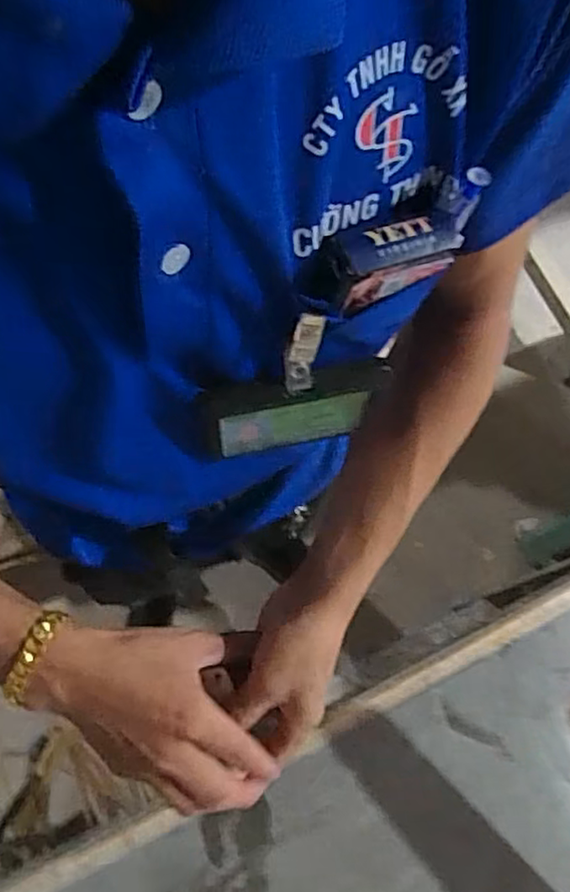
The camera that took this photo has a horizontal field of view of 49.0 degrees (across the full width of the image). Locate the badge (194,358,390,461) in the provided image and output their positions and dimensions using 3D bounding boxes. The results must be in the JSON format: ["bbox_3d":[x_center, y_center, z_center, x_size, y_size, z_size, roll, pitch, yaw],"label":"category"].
[{"bbox_3d":[0.001,-0.017,0.343,0.097,0.082,0.007,-12,70,-8],"label":"badge"}]

